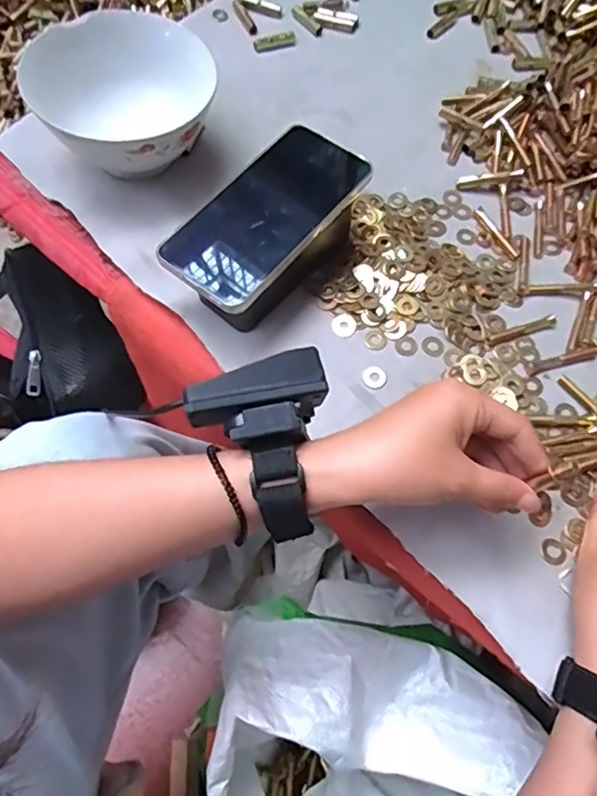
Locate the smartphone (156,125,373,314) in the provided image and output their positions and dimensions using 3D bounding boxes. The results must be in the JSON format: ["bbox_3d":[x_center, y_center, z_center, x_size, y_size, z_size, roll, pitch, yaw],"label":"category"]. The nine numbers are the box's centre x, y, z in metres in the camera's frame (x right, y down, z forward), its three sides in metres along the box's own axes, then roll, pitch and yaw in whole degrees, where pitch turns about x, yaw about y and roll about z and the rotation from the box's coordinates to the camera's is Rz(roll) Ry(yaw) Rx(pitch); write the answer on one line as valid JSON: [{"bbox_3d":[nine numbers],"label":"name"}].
[{"bbox_3d":[-0.023,-0.133,0.405,0.075,0.015,0.159,37,70,16],"label":"smartphone"}]

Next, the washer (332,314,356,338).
[{"bbox_3d":[0.035,-0.057,0.434,0.019,0.004,0.019,0,64,0],"label":"washer"}]

